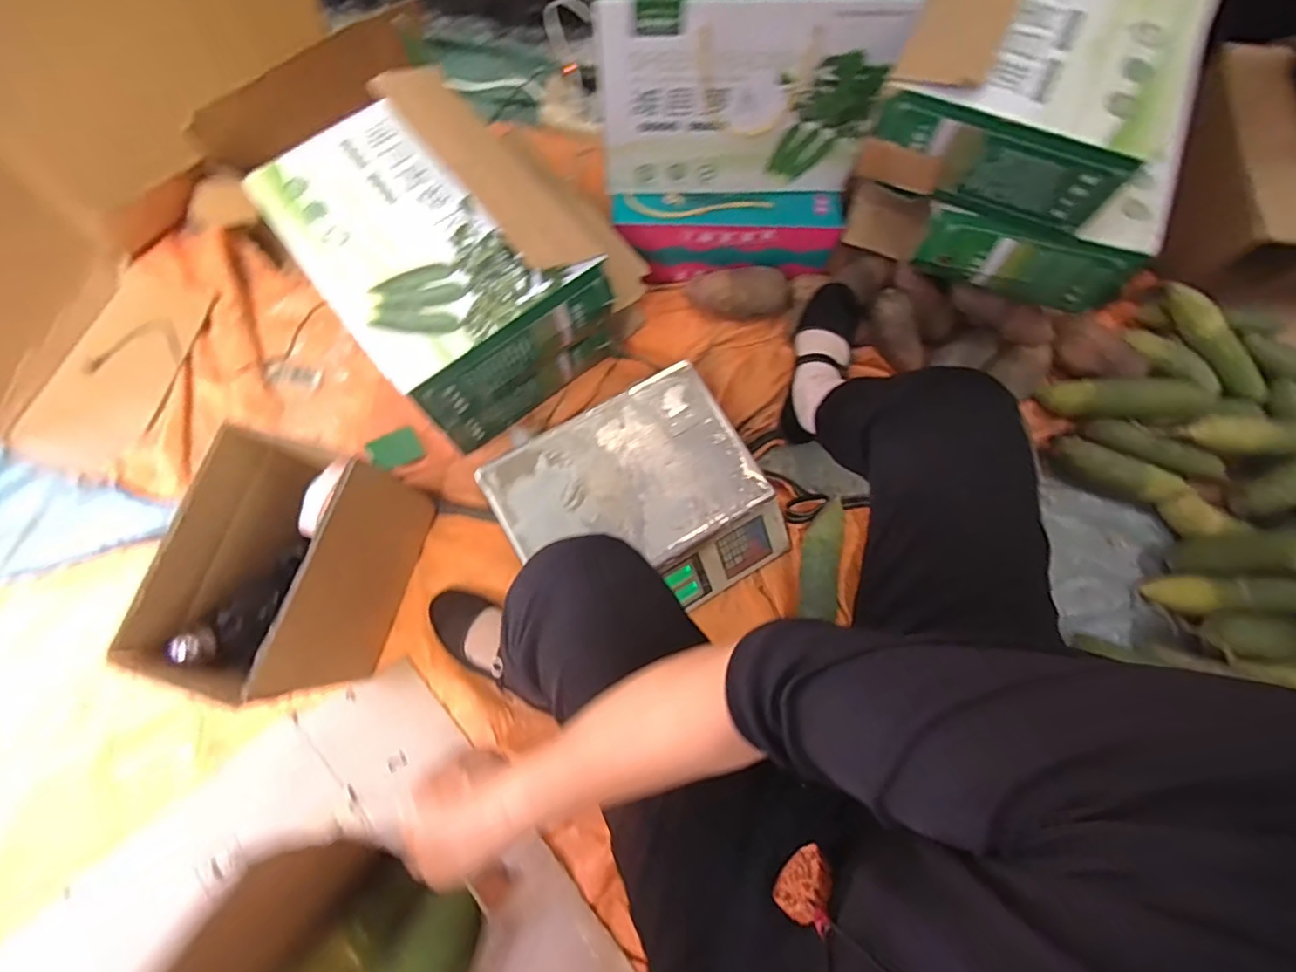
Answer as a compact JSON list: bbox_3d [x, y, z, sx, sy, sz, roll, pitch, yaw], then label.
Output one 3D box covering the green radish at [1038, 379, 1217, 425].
[{"bbox_3d":[0.712,-0.131,0.877,0.219,0.062,0.059,5,76,17],"label":"green radish"}]

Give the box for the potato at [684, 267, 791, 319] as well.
[{"bbox_3d":[0.144,-0.299,0.910,0.160,0.058,0.069,-13,75,-5],"label":"potato"}]

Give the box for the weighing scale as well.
[{"bbox_3d":[-0.012,0.033,0.809,0.328,0.097,0.295,-29,79,-8],"label":"weighing scale"}]

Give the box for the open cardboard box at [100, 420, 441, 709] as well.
[{"bbox_3d":[-0.408,0.097,0.703,0.159,0.252,0.252,17,75,4],"label":"open cardboard box"}]

